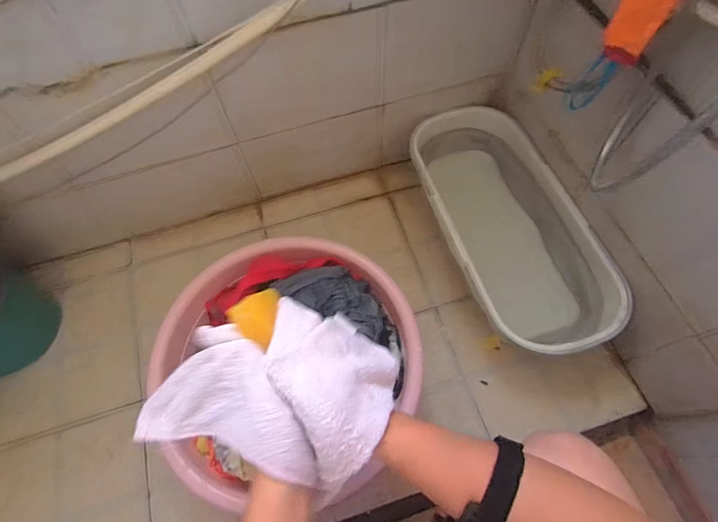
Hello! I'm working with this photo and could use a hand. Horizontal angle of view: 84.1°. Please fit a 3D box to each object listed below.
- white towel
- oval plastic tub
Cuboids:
[{"bbox_3d":[-0.077,0.104,0.356,0.209,0.066,0.145,12,65,7],"label":"white towel"},{"bbox_3d":[0.284,-0.062,0.802,0.241,0.167,0.506,-17,65,-7],"label":"oval plastic tub"}]

